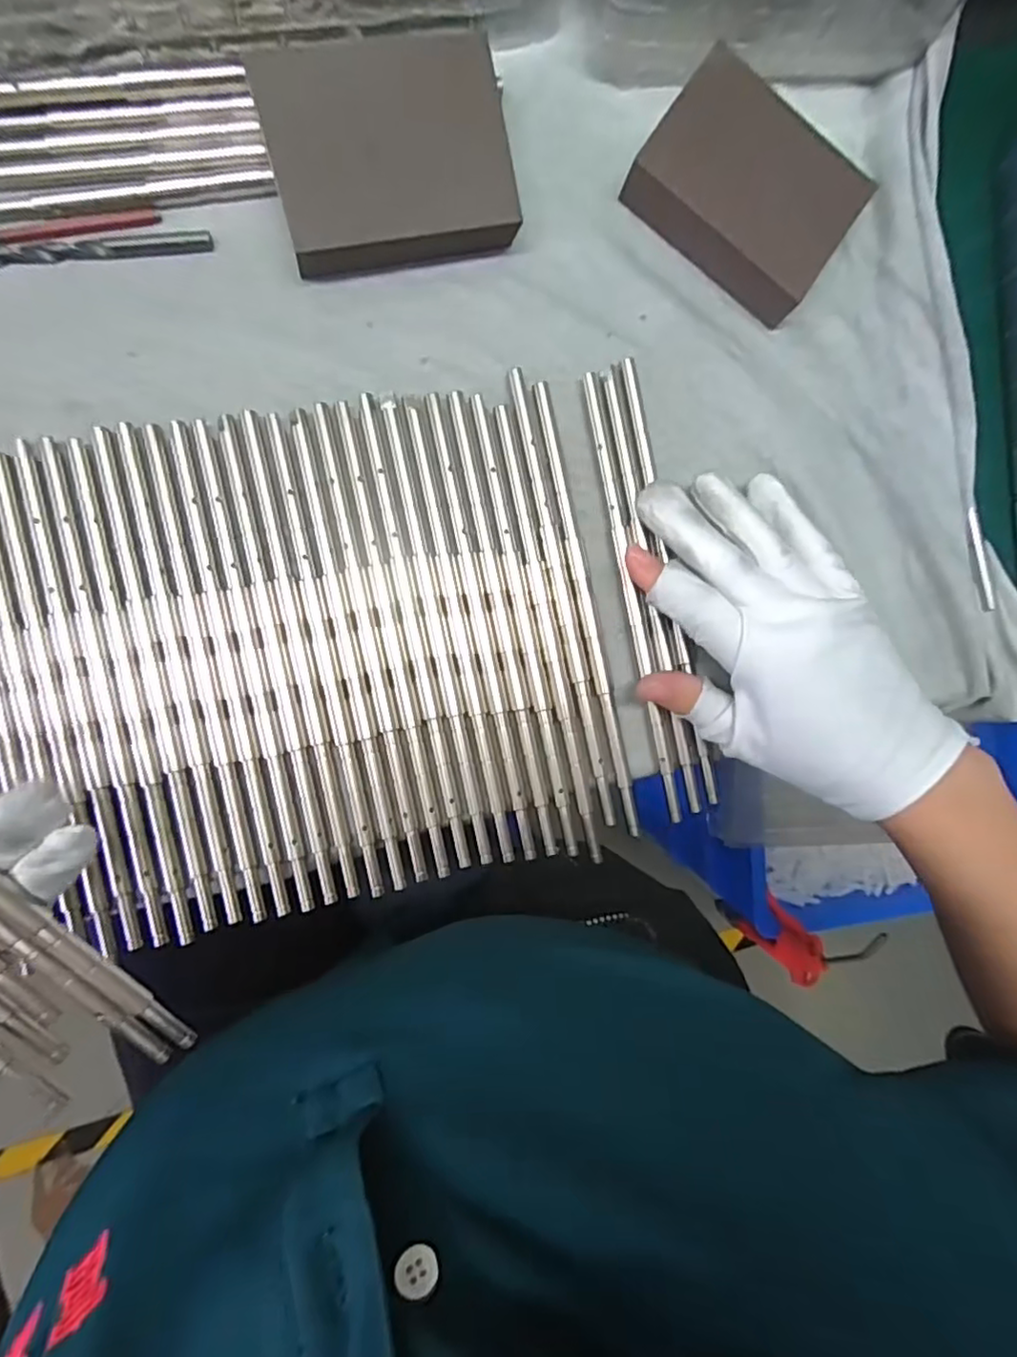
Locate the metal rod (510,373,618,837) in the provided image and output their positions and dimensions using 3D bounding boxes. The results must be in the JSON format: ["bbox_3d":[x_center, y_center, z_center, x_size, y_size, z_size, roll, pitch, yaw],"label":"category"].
[{"bbox_3d":[0.025,-0.036,0.292,0.008,0.004,0.211,-13,92,-9],"label":"metal rod"}]

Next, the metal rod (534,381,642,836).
[{"bbox_3d":[0.037,-0.031,0.294,0.009,0.004,0.210,-12,92,-9],"label":"metal rod"}]

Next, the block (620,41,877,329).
[{"bbox_3d":[0.110,-0.225,0.295,0.095,0.026,0.072,34,85,-8],"label":"block"}]

